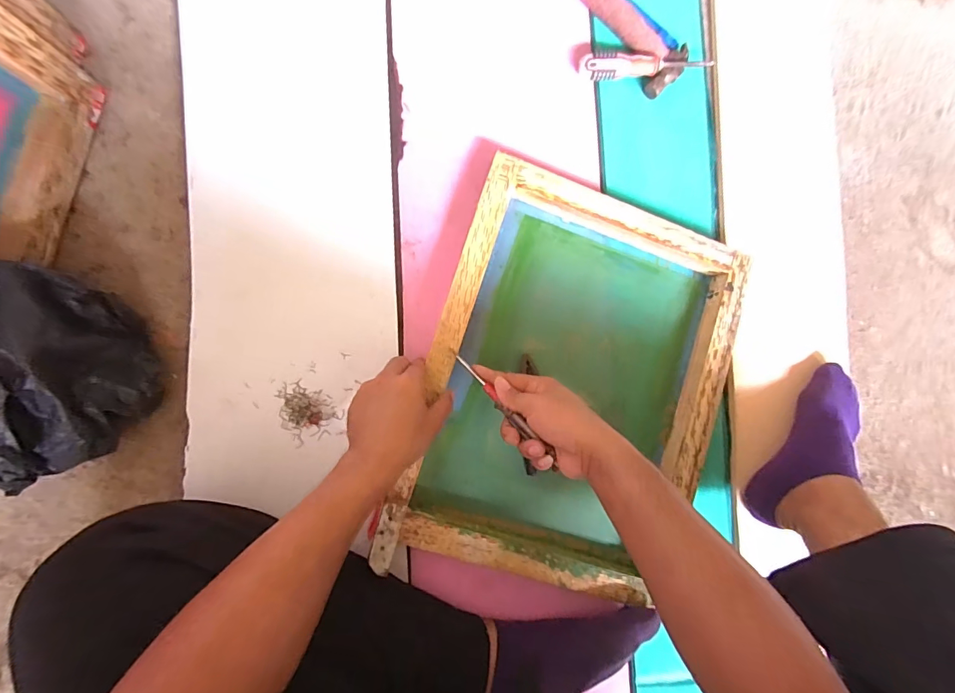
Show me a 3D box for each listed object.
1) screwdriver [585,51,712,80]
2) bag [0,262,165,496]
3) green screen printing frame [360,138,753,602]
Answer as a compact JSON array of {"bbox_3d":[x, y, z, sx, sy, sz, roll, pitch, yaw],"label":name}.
[{"bbox_3d":[0.234,-0.377,0.584,0.184,0.029,0.027,-6,89,-9],"label":"screwdriver"},{"bbox_3d":[-0.419,0.028,0.419,0.142,0.127,0.205,0,88,-9],"label":"bag"},{"bbox_3d":[0.122,0.044,0.537,0.360,0.064,0.466,18,85,-8],"label":"green screen printing frame"}]

